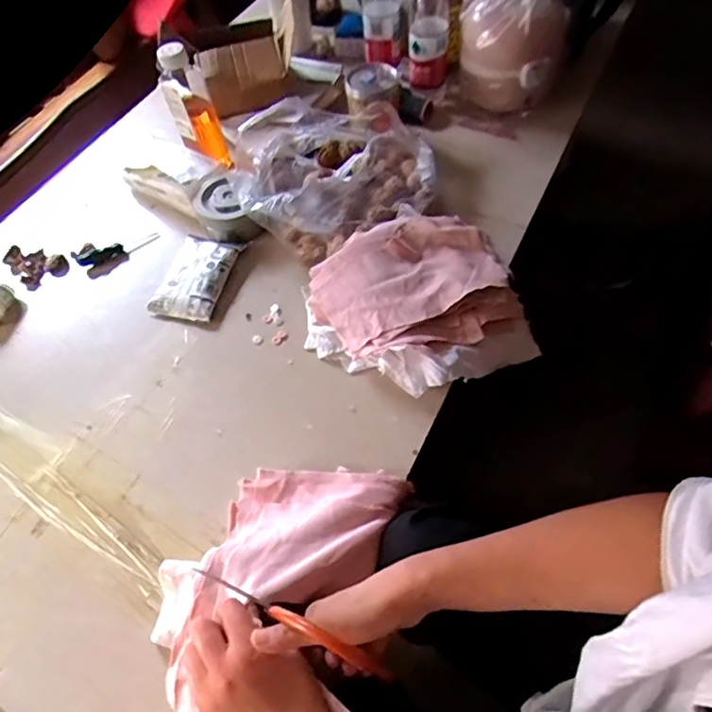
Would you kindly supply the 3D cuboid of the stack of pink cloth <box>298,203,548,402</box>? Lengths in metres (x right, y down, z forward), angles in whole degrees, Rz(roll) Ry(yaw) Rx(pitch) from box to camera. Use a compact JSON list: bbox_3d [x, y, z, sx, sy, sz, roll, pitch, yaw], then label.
[{"bbox_3d":[0.074,-0.068,0.687,0.277,0.081,0.236,-19,59,-6],"label":"stack of pink cloth"}]

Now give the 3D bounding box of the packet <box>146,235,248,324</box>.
[{"bbox_3d":[-0.226,-0.114,0.762,0.095,0.034,0.140,13,61,13],"label":"packet"}]

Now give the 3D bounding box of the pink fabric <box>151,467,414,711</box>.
[{"bbox_3d":[-0.081,0.241,0.503,0.214,0.073,0.314,11,55,6],"label":"pink fabric"}]

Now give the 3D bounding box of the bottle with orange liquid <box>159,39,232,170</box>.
[{"bbox_3d":[-0.242,-0.378,0.810,0.071,0.175,0.063,17,52,40],"label":"bottle with orange liquid"}]

